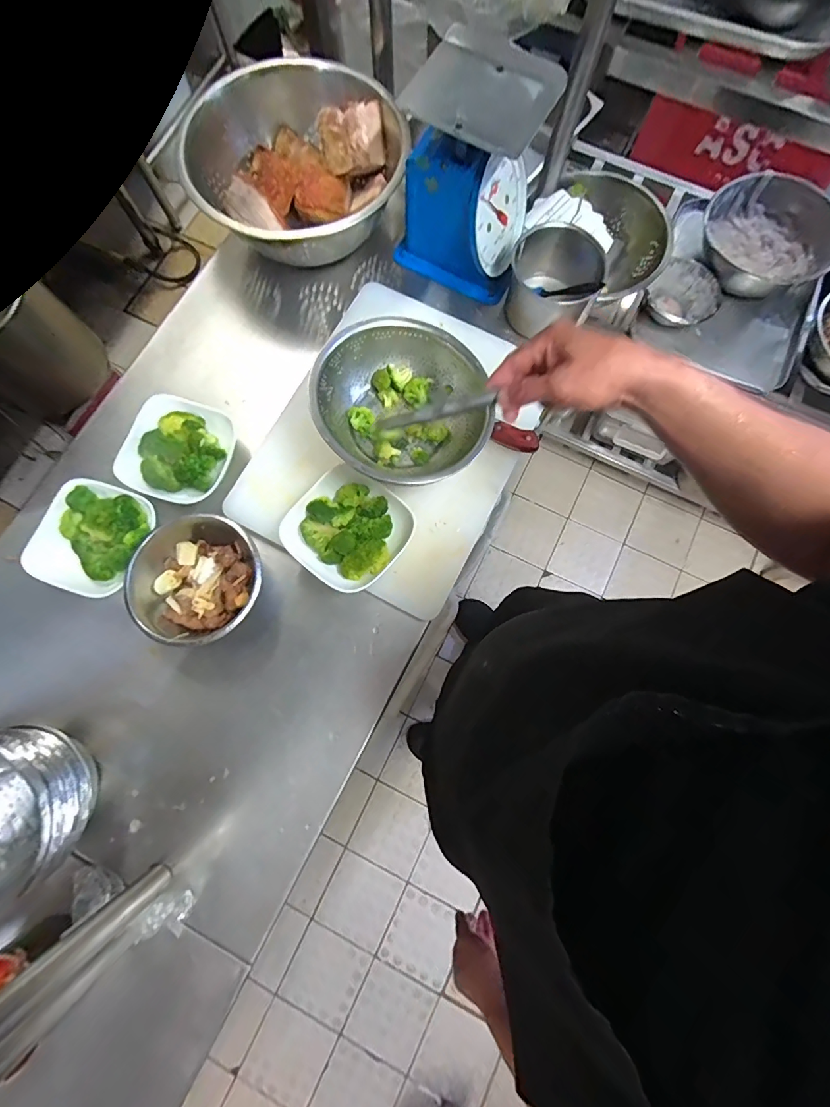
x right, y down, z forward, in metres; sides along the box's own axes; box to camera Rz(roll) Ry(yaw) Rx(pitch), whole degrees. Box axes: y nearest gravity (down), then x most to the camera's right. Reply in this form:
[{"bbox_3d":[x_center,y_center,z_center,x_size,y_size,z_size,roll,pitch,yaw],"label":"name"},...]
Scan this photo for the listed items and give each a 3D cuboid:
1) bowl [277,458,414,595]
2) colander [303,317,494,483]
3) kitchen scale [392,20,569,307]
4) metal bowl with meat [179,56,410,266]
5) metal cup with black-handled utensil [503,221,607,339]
[{"bbox_3d":[-0.090,-0.033,0.615,0.149,0.058,0.147,40,81,8],"label":"bowl"},{"bbox_3d":[-0.017,-0.200,0.594,0.220,0.093,0.202,0,78,0],"label":"colander"},{"bbox_3d":[0.085,-0.533,0.652,0.177,0.226,0.146,33,80,7],"label":"kitchen scale"},{"bbox_3d":[-0.175,-0.565,0.699,0.293,0.148,0.266,-5,78,-1],"label":"metal bowl with meat"},{"bbox_3d":[0.207,-0.408,0.686,0.126,0.090,0.133,0,78,0],"label":"metal cup with black-handled utensil"}]

